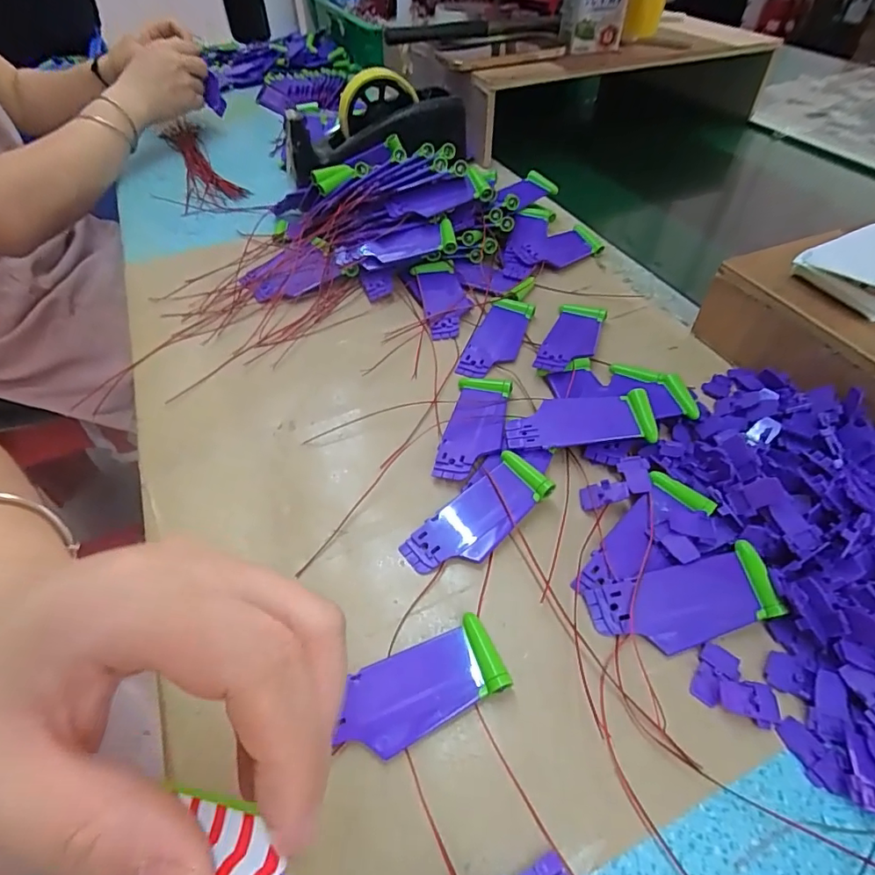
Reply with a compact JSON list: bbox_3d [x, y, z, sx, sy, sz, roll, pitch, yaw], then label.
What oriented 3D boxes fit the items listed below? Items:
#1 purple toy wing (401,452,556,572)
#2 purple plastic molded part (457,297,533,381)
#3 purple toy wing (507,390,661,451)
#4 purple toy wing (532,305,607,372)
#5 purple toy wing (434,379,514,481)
[{"bbox_3d":[0.023,0.045,0.284,0.086,0.014,0.036,-36,57,-24],"label":"purple toy wing"},{"bbox_3d":[0.046,-0.079,0.393,0.036,0.006,0.086,17,52,16],"label":"purple plastic molded part"},{"bbox_3d":[0.089,-0.010,0.318,0.088,0.017,0.037,1,50,4],"label":"purple toy wing"},{"bbox_3d":[0.103,-0.076,0.386,0.037,0.015,0.083,16,52,16],"label":"purple toy wing"},{"bbox_3d":[0.025,-0.009,0.331,0.037,0.006,0.087,9,51,10],"label":"purple toy wing"}]

